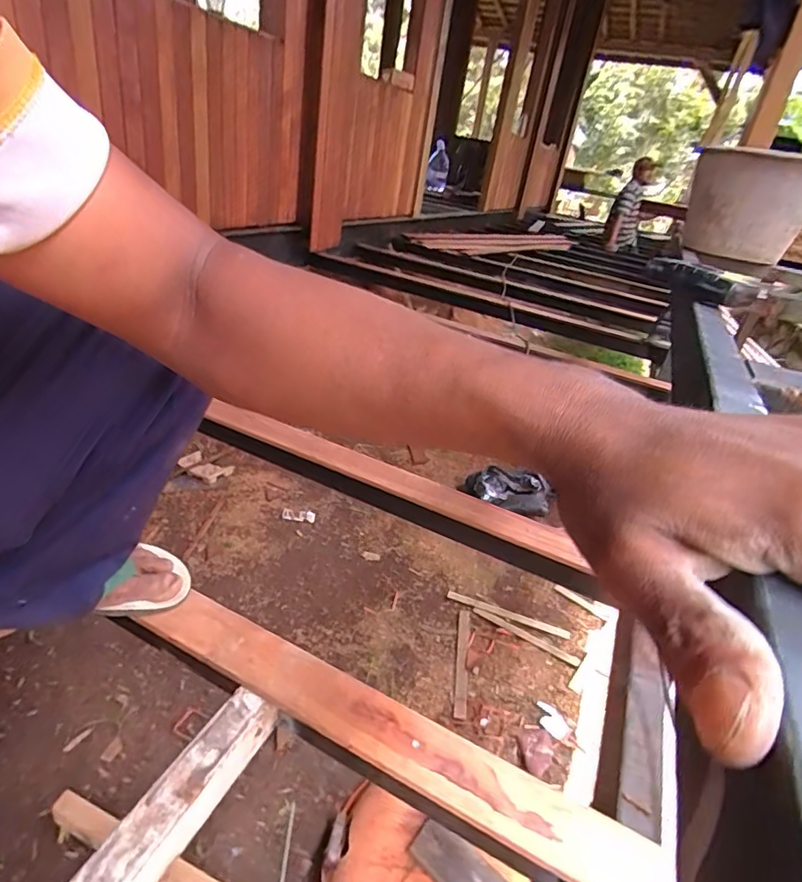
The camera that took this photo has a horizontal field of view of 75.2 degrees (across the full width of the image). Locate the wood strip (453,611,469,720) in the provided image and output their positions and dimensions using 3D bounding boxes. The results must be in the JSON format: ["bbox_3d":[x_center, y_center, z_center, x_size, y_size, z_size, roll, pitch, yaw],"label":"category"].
[{"bbox_3d":[0.173,0.622,1.482,0.032,0.014,0.357,11,28,2],"label":"wood strip"}]

